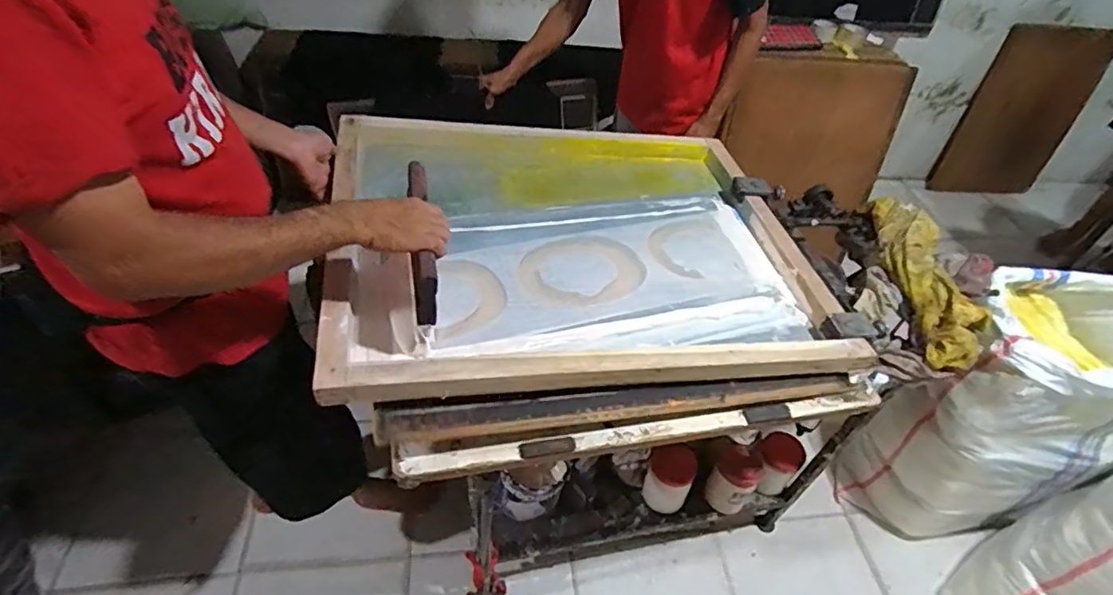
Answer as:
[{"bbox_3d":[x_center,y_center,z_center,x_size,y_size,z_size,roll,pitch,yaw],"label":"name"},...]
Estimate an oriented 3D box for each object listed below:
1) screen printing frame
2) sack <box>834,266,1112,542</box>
[{"bbox_3d":[0.037,-0.129,1.081,0.868,0.064,0.747,-1,46,-16],"label":"screen printing frame"},{"bbox_3d":[1.156,0.285,1.437,0.613,0.700,0.392,-18,51,-18],"label":"sack"}]

